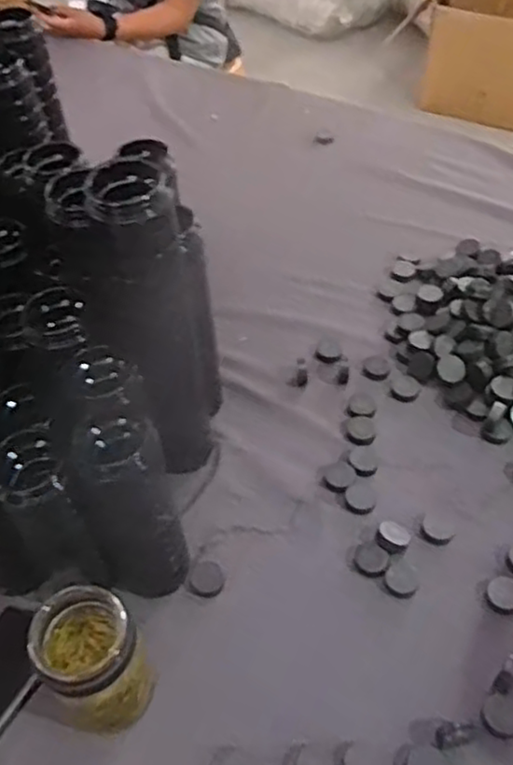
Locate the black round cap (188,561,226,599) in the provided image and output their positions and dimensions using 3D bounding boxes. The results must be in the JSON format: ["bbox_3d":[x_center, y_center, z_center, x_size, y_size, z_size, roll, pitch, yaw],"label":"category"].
[{"bbox_3d":[-0.049,0.194,0.676,0.031,0.014,0.033,-1,48,1],"label":"black round cap"}]

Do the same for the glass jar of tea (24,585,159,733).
[{"bbox_3d":[-0.133,0.232,0.565,0.077,0.135,0.077,-1,48,1],"label":"glass jar of tea"}]

